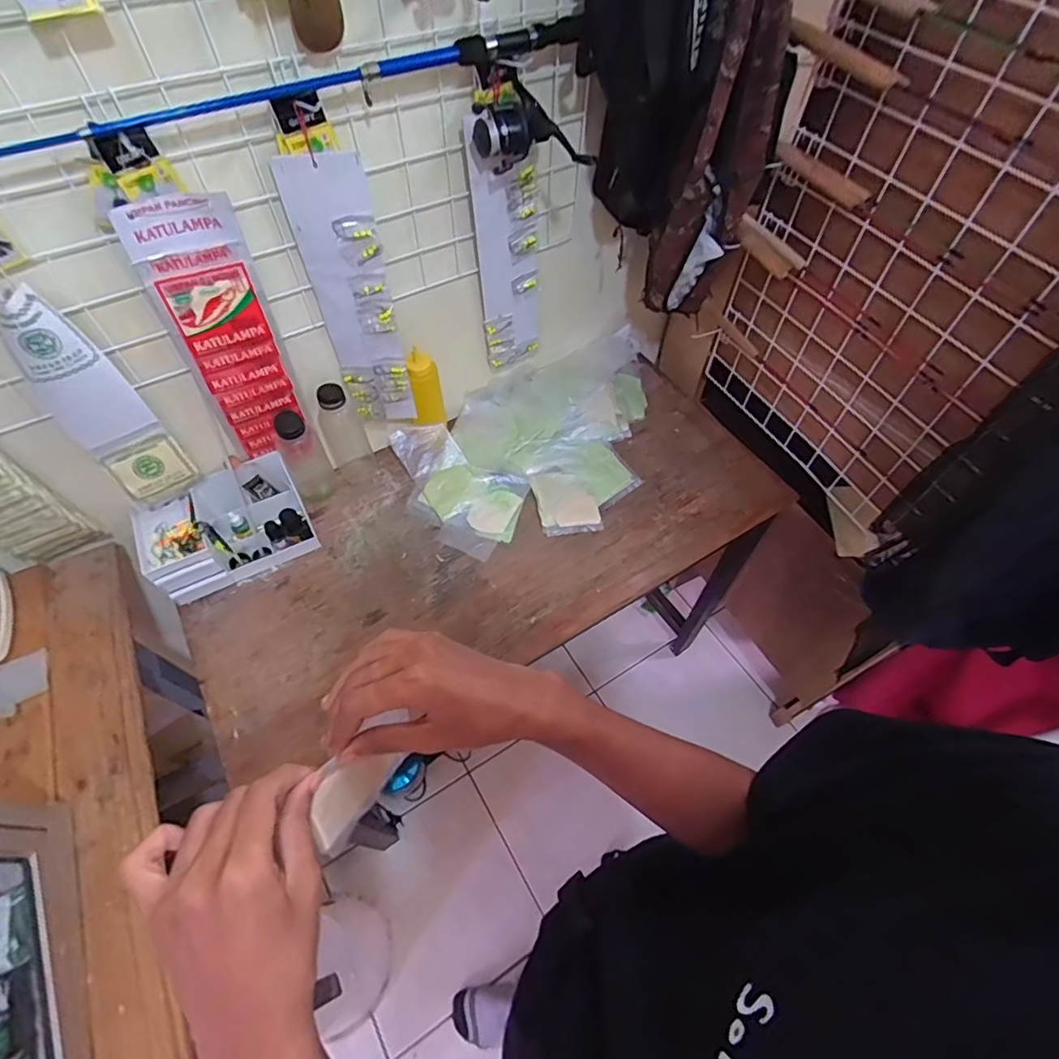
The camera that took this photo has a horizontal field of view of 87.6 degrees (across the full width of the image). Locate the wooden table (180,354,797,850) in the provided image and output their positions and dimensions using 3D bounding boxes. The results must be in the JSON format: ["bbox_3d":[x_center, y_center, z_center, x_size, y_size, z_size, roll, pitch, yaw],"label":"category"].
[{"bbox_3d":[-0.058,0.164,1.188,0.989,0.645,0.447,-26,60,-17],"label":"wooden table"}]

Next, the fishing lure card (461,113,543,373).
[{"bbox_3d":[-0.030,-0.412,0.861,0.106,0.402,0.023,-18,60,-10],"label":"fishing lure card"}]

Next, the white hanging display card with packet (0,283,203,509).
[{"bbox_3d":[-0.531,-0.144,0.691,0.089,0.313,0.030,-33,63,-21],"label":"white hanging display card with packet"}]

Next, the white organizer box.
[{"bbox_3d":[-0.477,-0.009,0.871,0.229,0.109,0.153,-28,61,-18],"label":"white organizer box"}]

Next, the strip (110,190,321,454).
[{"bbox_3d":[-0.386,-0.241,0.719,0.124,0.349,0.029,-25,60,-16],"label":"strip"}]

